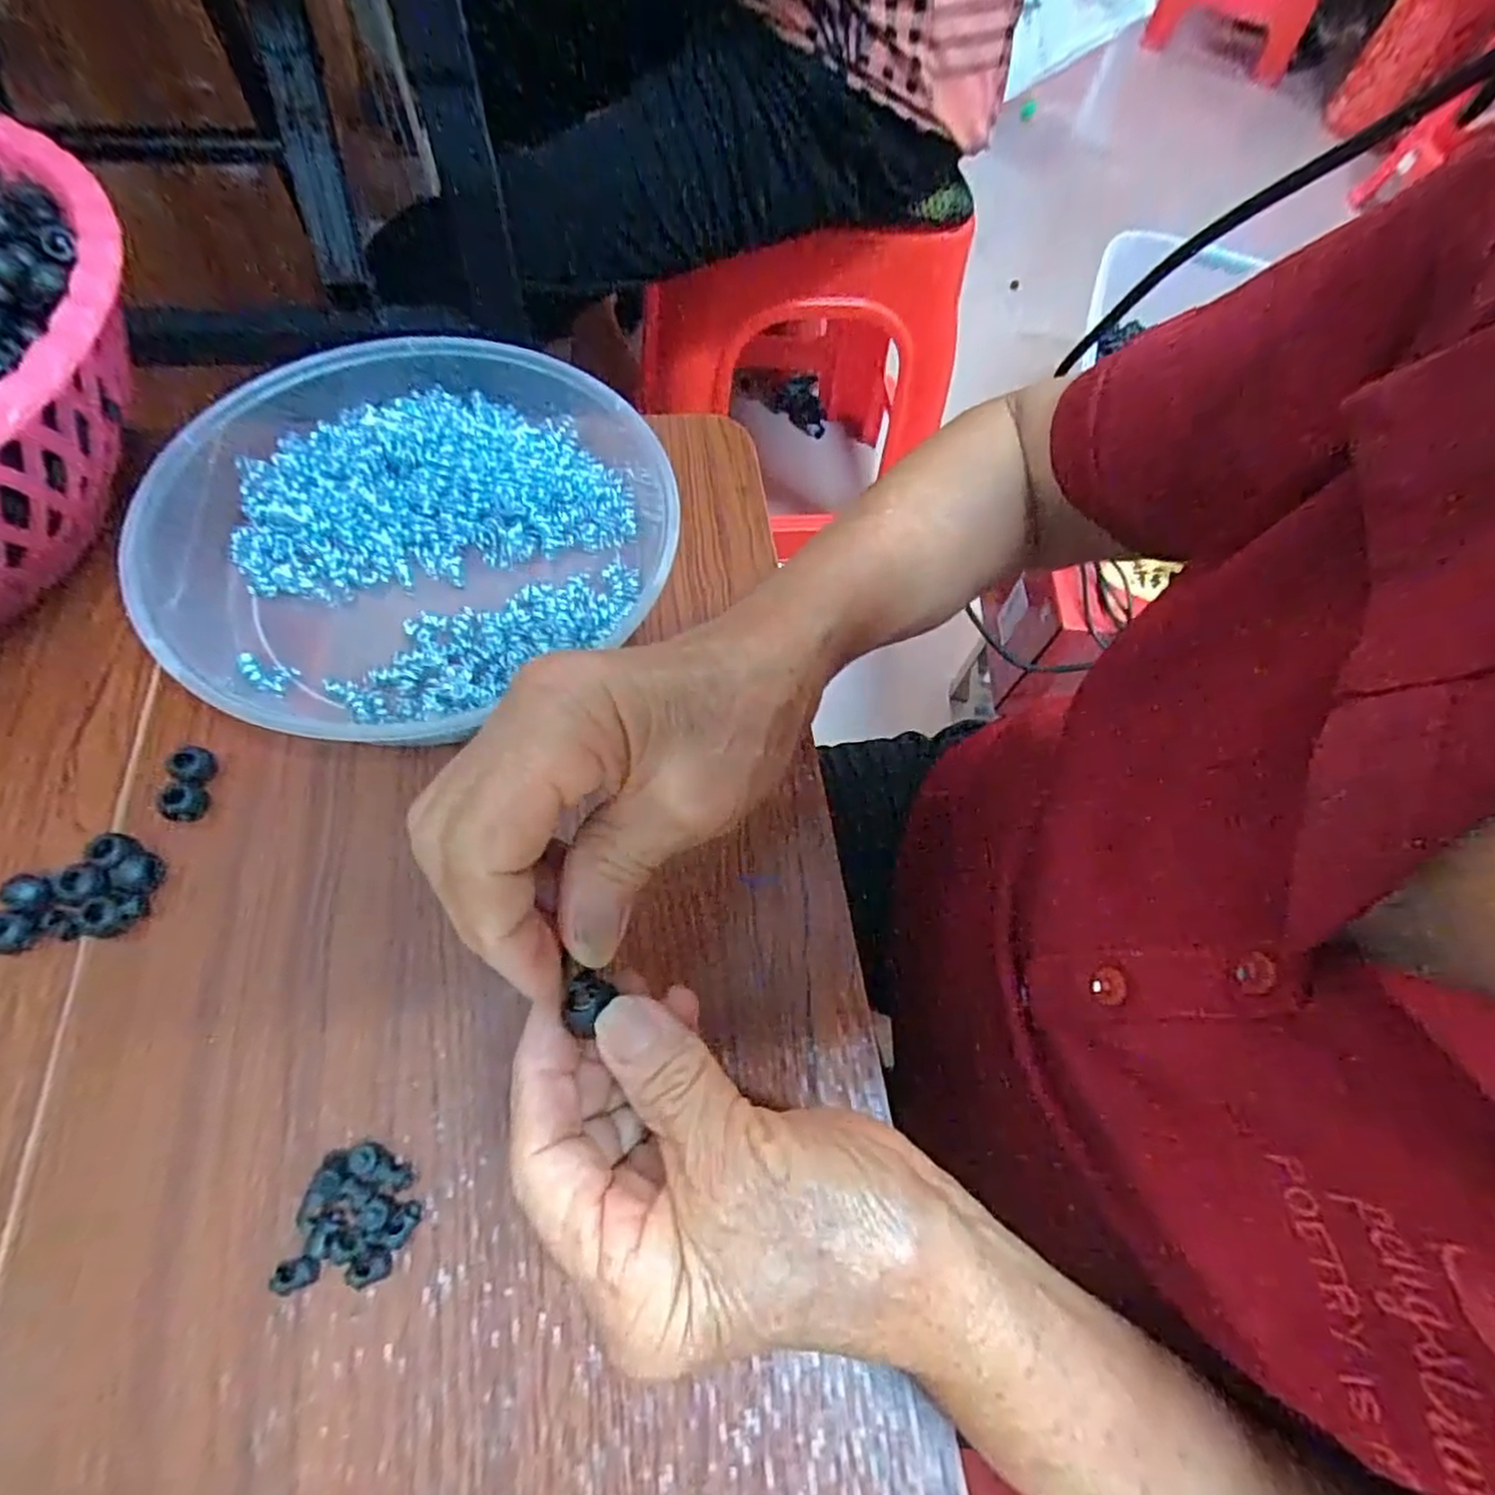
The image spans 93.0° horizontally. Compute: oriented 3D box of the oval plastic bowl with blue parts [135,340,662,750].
[{"bbox_3d":[-0.153,-0.106,0.328,0.218,0.040,0.210,-38,73,-21],"label":"oval plastic bowl with blue parts"}]

